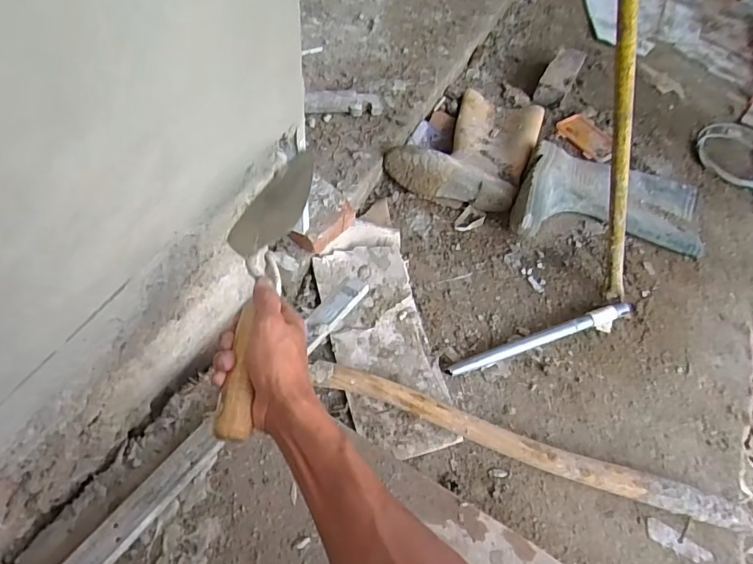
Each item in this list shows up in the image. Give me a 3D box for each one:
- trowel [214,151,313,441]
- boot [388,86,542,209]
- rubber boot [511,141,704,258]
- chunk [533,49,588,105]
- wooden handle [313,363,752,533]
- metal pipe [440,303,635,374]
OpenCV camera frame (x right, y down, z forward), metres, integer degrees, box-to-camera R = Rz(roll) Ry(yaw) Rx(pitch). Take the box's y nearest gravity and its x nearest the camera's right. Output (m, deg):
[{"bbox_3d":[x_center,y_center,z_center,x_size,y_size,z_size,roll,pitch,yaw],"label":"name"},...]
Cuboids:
[{"bbox_3d":[-0.119,-0.009,0.496,0.077,0.043,0.316,5,63,-1],"label":"trowel"},{"bbox_3d":[0.209,-0.316,1.054,0.248,0.090,0.383,22,56,10],"label":"boot"},{"bbox_3d":[0.461,-0.174,0.973,0.398,0.086,0.227,5,55,-2],"label":"rubber boot"},{"bbox_3d":[0.453,-0.508,1.229,0.071,0.051,0.208,26,57,13],"label":"chunk"},{"bbox_3d":[0.198,0.230,0.698,0.617,0.045,0.041,18,56,7],"label":"wooden handle"},{"bbox_3d":[0.274,0.090,0.815,0.347,0.026,0.037,-13,58,-14],"label":"metal pipe"}]

